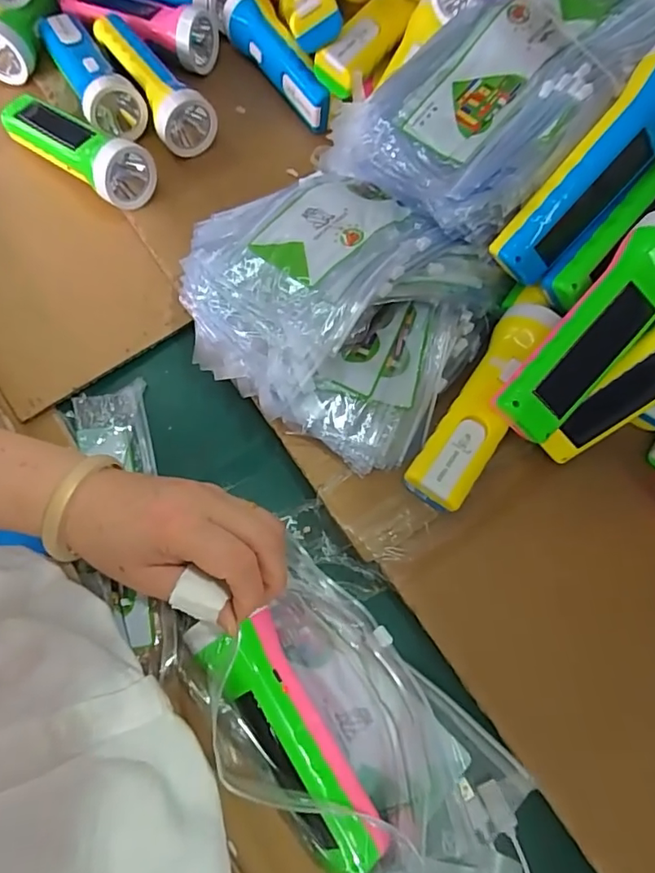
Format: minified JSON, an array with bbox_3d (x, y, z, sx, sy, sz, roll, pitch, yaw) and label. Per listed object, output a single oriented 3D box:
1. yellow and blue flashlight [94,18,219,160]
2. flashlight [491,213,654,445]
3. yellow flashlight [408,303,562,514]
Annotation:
[{"bbox_3d":[-0.170,-0.343,0.512,0.050,0.054,0.167,-31,73,-12],"label":"yellow and blue flashlight"},{"bbox_3d":[0.177,-0.069,0.344,0.047,0.038,0.161,42,93,14],"label":"flashlight"},{"bbox_3d":[0.112,-0.021,0.381,0.041,0.052,0.160,31,72,10],"label":"yellow flashlight"}]

